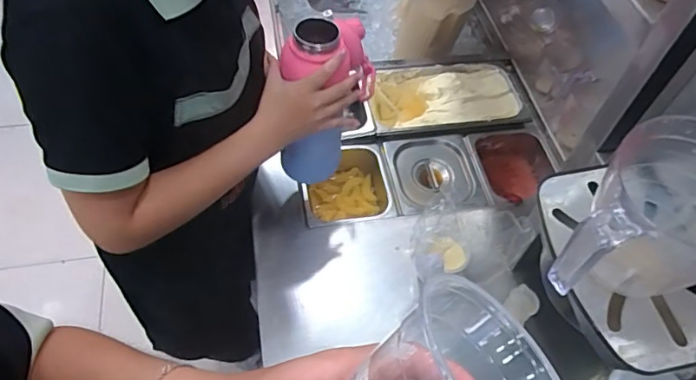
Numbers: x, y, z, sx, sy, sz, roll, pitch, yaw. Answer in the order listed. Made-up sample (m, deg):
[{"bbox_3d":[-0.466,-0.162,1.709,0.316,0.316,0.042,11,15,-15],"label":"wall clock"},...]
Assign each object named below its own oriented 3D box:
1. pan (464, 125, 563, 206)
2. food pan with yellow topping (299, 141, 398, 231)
[{"bbox_3d":[0.314,-0.023,0.994,0.159,0.088,0.178,-7,56,-9],"label":"pan"},{"bbox_3d":[-0.005,0.012,0.941,0.160,0.085,0.162,-7,56,-9],"label":"food pan with yellow topping"}]

